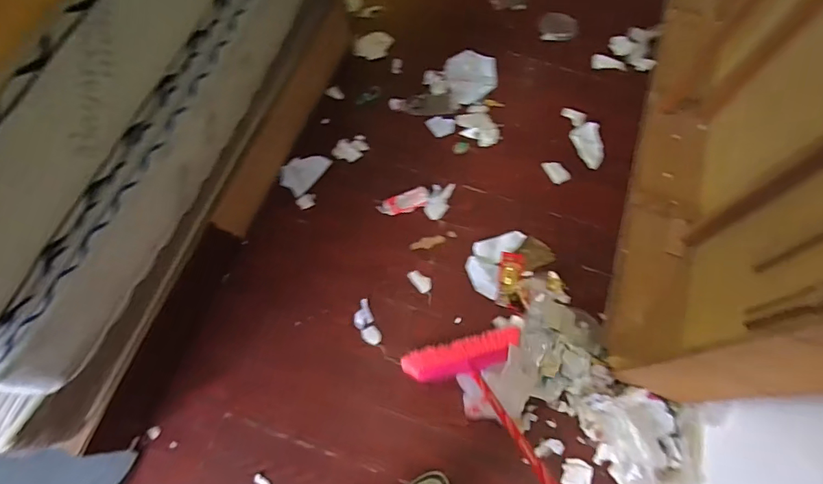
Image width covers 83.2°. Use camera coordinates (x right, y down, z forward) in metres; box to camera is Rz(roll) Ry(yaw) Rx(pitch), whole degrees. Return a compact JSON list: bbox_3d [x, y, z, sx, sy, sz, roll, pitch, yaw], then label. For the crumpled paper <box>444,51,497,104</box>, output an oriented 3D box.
[{"bbox_3d":[0.226,-0.619,1.718,0.194,0.022,0.221,-21,70,-9],"label":"crumpled paper"}]

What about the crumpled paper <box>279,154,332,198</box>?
[{"bbox_3d":[-0.362,-0.244,1.548,0.121,0.031,0.166,40,73,14],"label":"crumpled paper"}]

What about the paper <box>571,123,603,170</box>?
[{"bbox_3d":[0.630,-0.337,1.626,0.107,0.029,0.171,-17,70,-8],"label":"paper"}]

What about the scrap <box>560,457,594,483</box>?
[{"bbox_3d":[0.441,0.611,1.223,0.081,0.013,0.070,12,68,4],"label":"scrap"}]

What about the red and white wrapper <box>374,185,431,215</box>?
[{"bbox_3d":[-0.026,-0.130,1.520,0.171,0.017,0.073,-22,70,-9],"label":"red and white wrapper"}]

